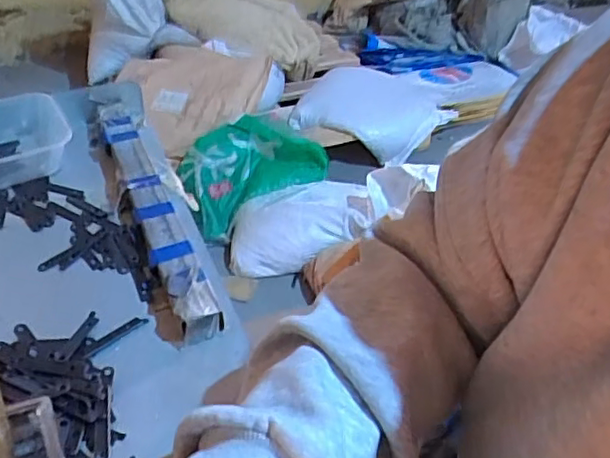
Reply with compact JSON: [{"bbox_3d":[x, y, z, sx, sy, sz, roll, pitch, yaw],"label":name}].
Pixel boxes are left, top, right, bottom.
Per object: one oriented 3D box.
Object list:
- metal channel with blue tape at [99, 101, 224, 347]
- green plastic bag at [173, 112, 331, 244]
[{"bbox_3d":[-0.137,-0.030,0.545,0.044,0.024,0.337,-12,41,-18],"label":"metal channel with blue tape"},{"bbox_3d":[-0.169,-0.192,1.932,0.460,0.195,0.245,-26,46,-31],"label":"green plastic bag"}]

